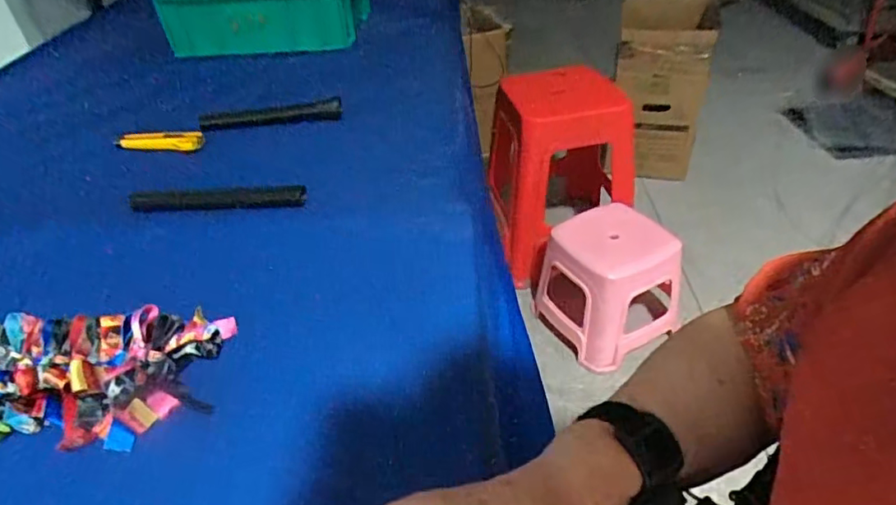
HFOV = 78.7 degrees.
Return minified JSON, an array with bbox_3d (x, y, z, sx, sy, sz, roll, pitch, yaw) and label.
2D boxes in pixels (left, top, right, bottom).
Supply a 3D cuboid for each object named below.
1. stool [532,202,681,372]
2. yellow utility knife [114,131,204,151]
[{"bbox_3d":[0.389,0.084,1.329,0.287,0.303,0.248,-19,40,-17],"label":"stool"},{"bbox_3d":[-0.438,-0.169,0.828,0.135,0.021,0.032,-1,38,5],"label":"yellow utility knife"}]

